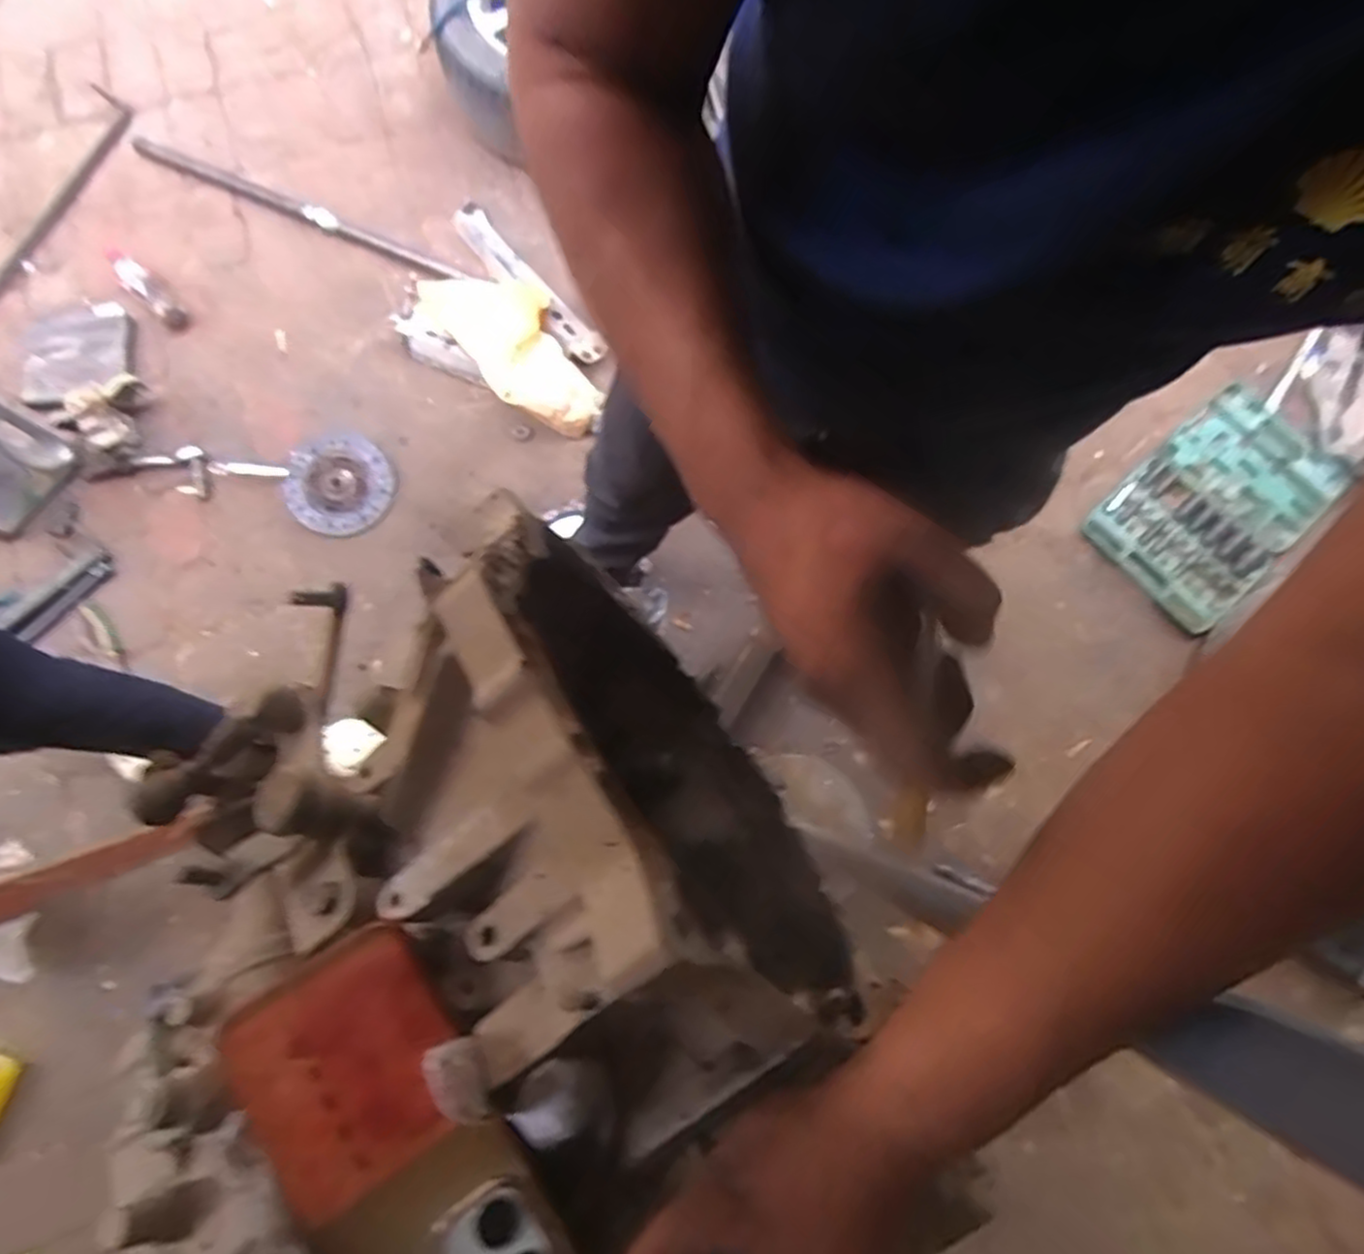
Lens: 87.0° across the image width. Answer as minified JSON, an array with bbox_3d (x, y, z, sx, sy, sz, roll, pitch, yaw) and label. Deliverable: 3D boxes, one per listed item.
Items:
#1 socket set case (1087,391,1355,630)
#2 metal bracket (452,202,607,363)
[{"bbox_3d":[1.088,-0.253,1.469,0.475,0.054,0.312,-42,81,-10],"label":"socket set case"},{"bbox_3d":[-0.342,-0.755,1.559,0.082,0.028,0.514,-41,81,-10],"label":"metal bracket"}]

